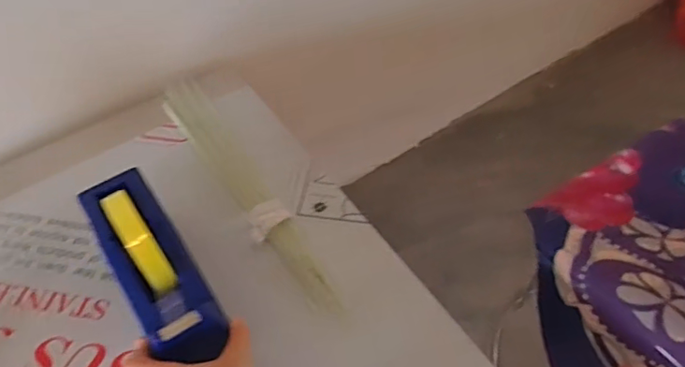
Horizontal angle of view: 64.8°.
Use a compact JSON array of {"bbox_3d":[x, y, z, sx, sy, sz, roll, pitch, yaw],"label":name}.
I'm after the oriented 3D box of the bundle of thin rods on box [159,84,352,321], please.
[{"bbox_3d":[-0.125,-0.008,0.645,0.052,0.020,0.403,-28,56,-18],"label":"bundle of thin rods on box"}]

